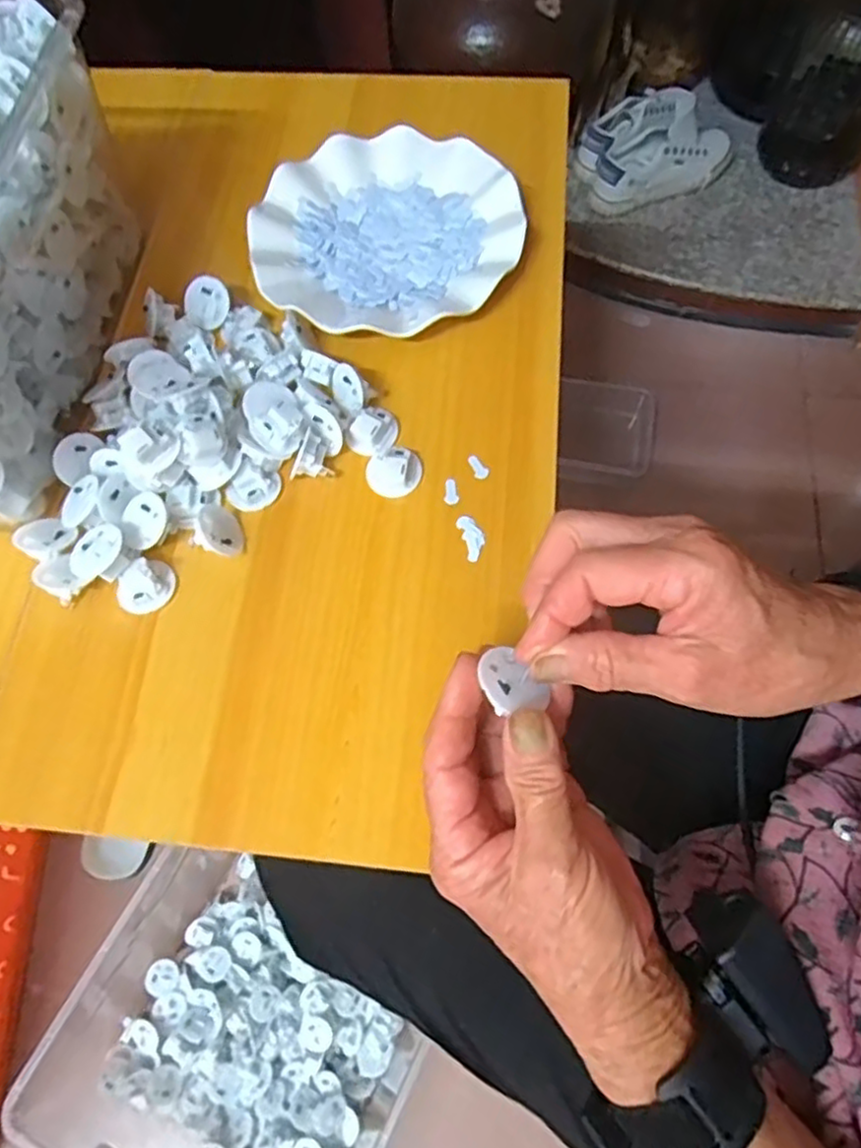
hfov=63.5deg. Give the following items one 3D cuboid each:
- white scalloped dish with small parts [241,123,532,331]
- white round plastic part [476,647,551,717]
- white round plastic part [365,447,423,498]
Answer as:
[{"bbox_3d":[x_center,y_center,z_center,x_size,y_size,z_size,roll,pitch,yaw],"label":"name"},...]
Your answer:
[{"bbox_3d":[-0.030,-0.238,0.486,0.179,0.019,0.178,-1,67,2],"label":"white scalloped dish with small parts"},{"bbox_3d":[0.033,0.045,0.287,0.026,0.005,0.031,-27,63,-37],"label":"white round plastic part"},{"bbox_3d":[-0.021,-0.061,0.415,0.033,0.015,0.026,-28,68,-9],"label":"white round plastic part"}]

